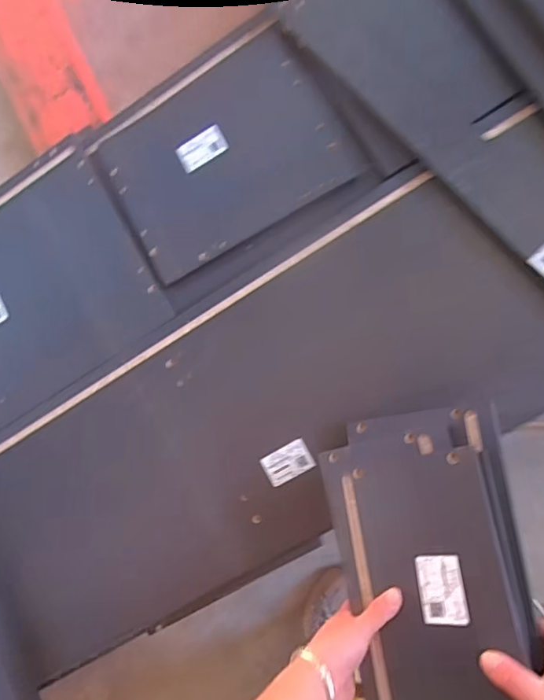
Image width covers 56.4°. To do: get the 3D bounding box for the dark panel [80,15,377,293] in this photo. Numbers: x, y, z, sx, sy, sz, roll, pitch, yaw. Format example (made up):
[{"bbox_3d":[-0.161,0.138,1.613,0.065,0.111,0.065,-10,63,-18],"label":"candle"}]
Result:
[{"bbox_3d":[-0.069,-0.272,0.716,0.321,0.012,0.251,-30,82,7],"label":"dark panel"}]

